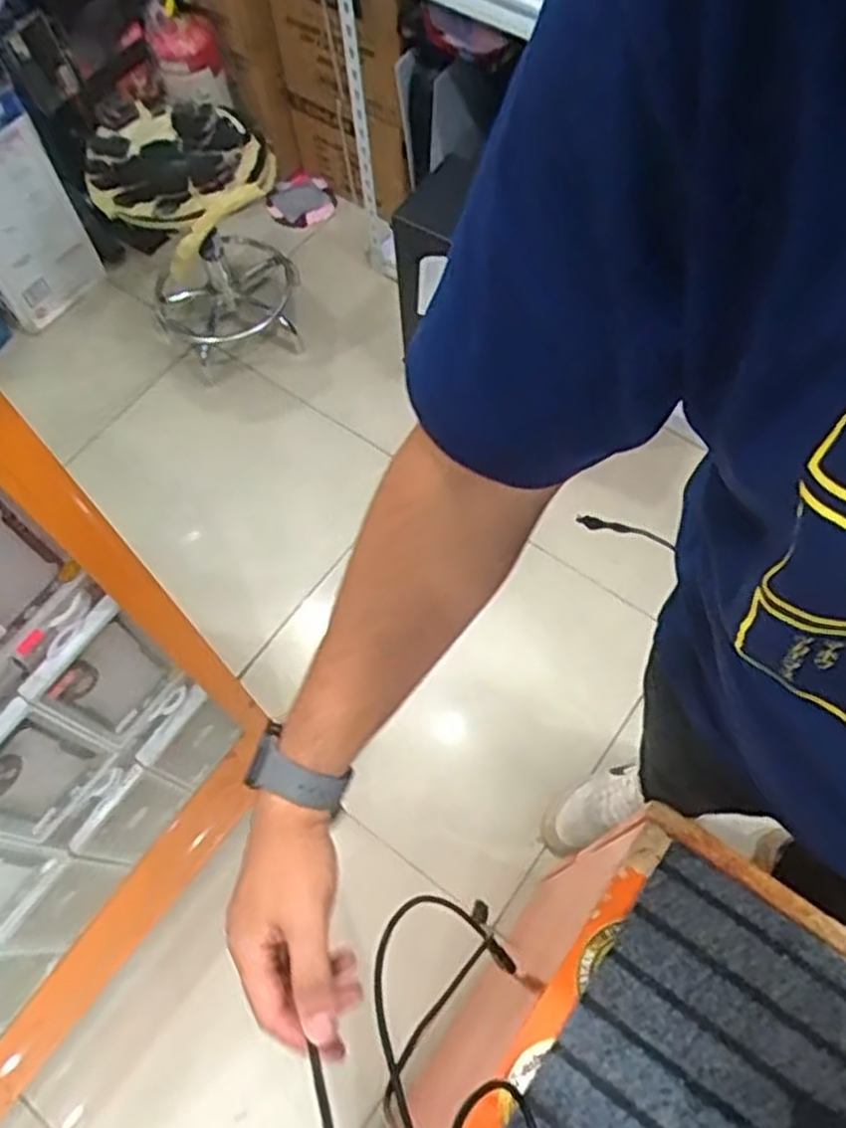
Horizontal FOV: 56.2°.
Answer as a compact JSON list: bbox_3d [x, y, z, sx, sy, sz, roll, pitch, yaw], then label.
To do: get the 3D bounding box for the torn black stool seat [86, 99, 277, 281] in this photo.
[{"bbox_3d":[-0.435,-0.698,1.422,0.301,0.148,0.292,-1,65,2],"label":"torn black stool seat"}]

